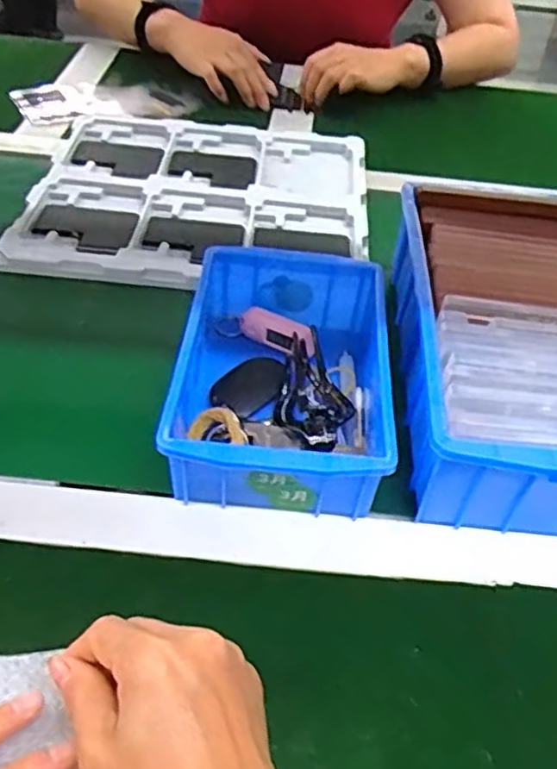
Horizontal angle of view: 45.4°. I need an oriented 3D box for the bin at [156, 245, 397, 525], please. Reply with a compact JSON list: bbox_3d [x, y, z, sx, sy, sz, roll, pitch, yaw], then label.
[{"bbox_3d":[0.003,-0.009,0.458,0.132,0.063,0.199,6,45,0],"label":"bin"}]

